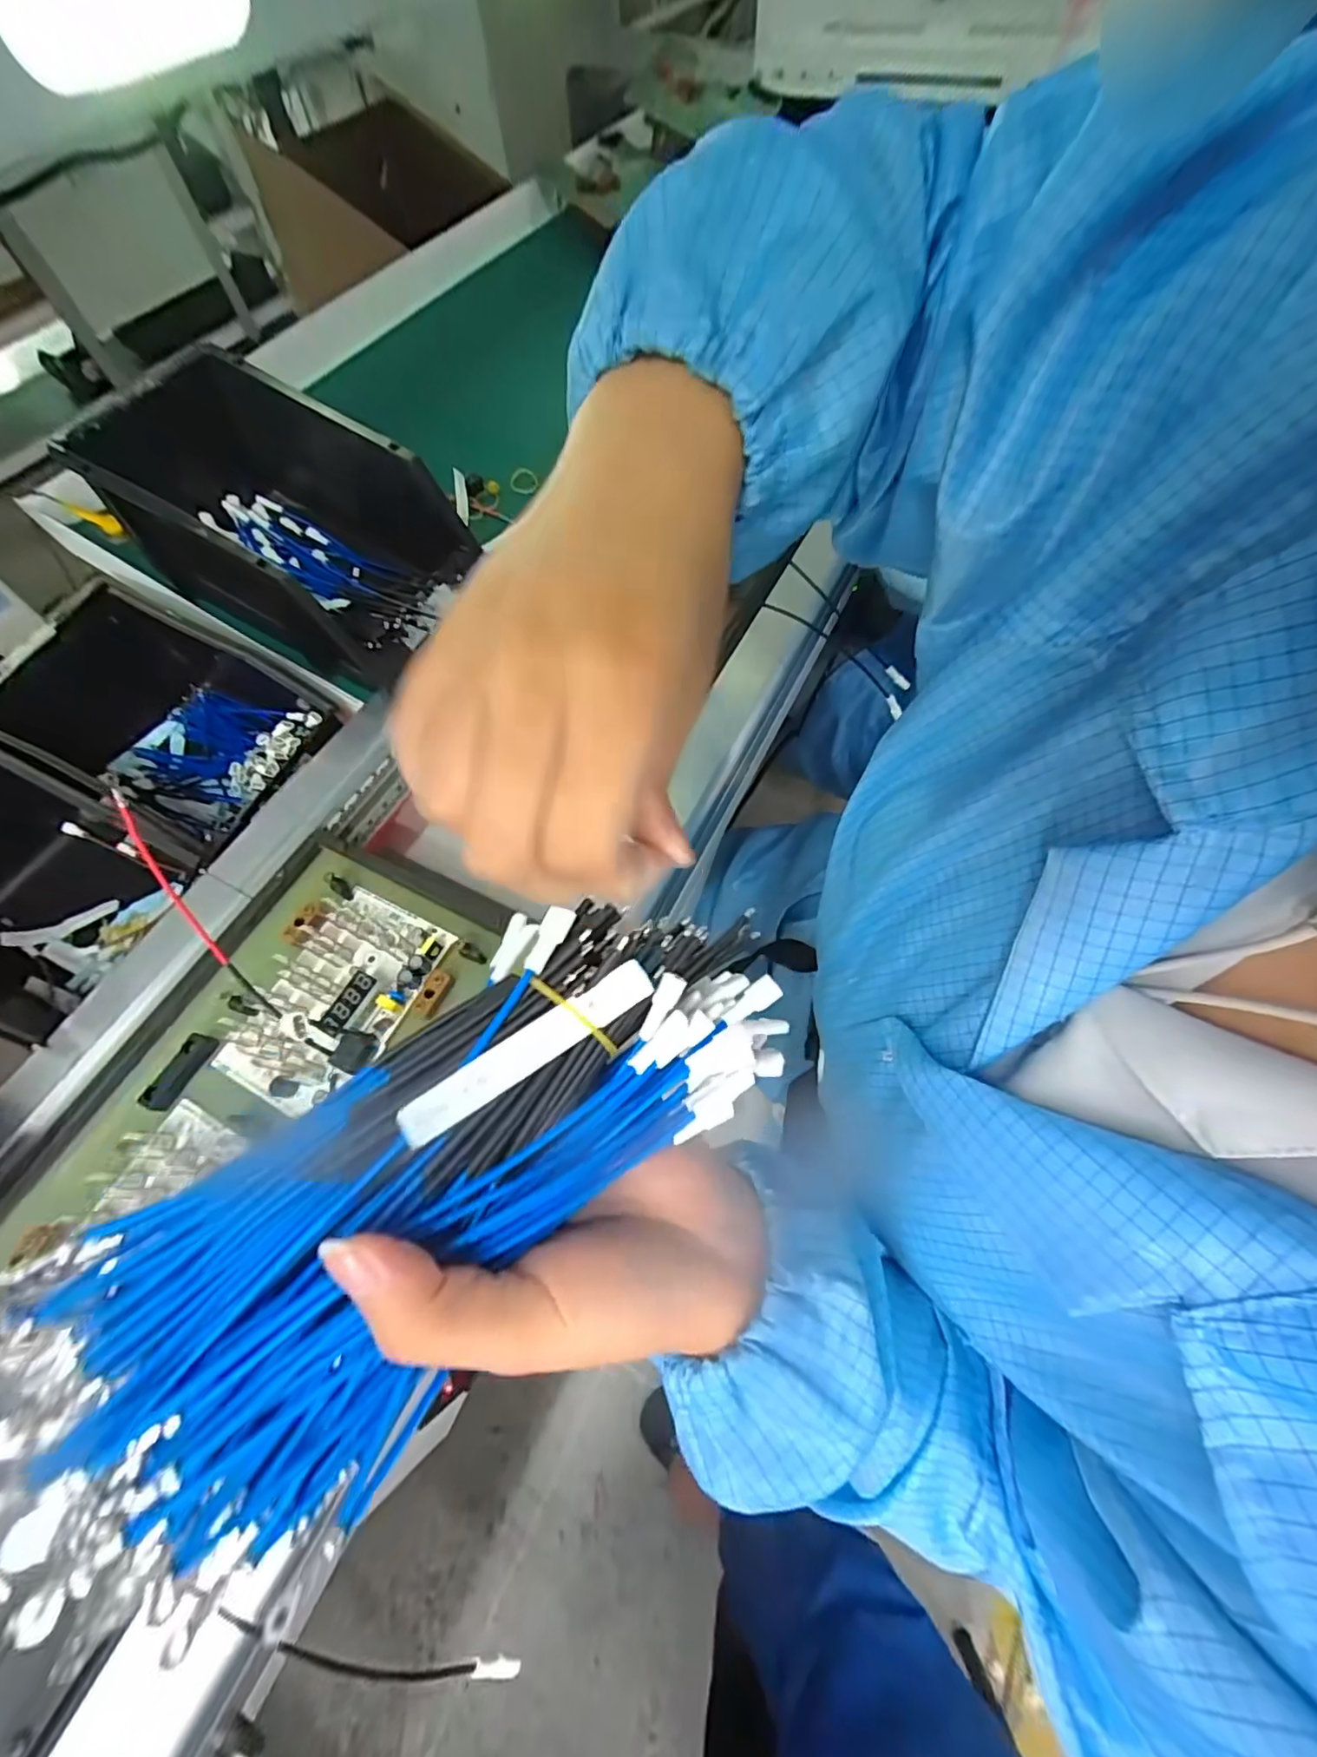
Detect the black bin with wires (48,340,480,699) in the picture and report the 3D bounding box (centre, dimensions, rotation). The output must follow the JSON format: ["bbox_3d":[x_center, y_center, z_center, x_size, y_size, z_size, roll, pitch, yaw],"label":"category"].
[{"bbox_3d":[-0.281,-0.281,0.457,0.240,0.135,0.159,24,65,12],"label":"black bin with wires"}]

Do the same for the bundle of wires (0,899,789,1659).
[{"bbox_3d":[-0.049,0.079,0.172,0.201,0.051,0.082,-33,69,-22],"label":"bundle of wires"}]

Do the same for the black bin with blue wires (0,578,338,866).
[{"bbox_3d":[-0.402,-0.122,0.498,0.224,0.115,0.167,25,66,13],"label":"black bin with blue wires"}]

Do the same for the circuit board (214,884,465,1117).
[{"bbox_3d":[-0.204,0.073,0.366,0.086,0.016,0.133,24,65,12],"label":"circuit board"}]

